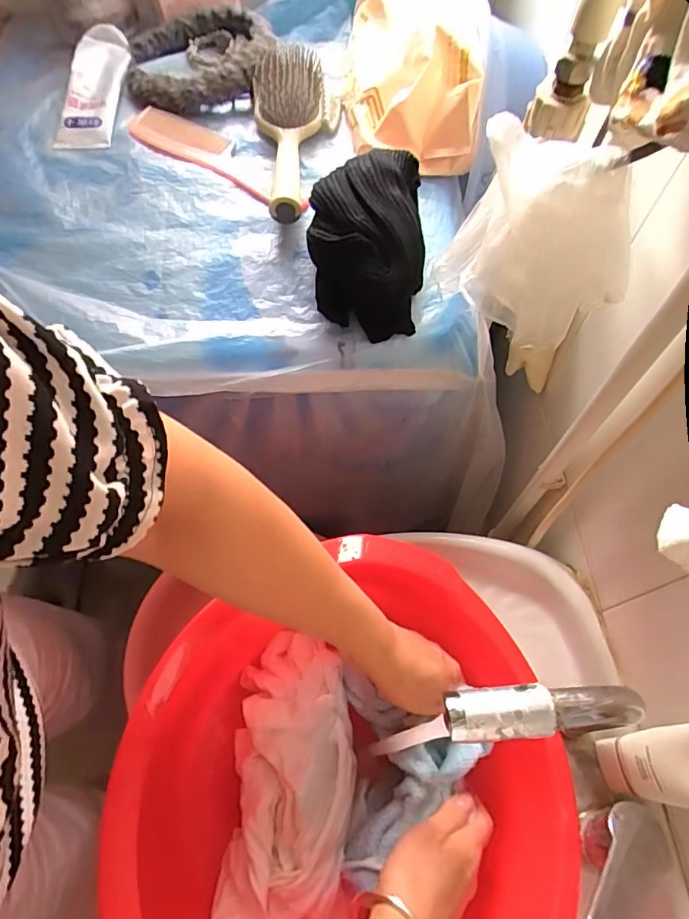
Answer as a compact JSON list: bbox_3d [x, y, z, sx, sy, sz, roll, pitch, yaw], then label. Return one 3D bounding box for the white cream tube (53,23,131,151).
[{"bbox_3d":[-0.265,-0.395,0.542,0.054,0.034,0.161,1,63,-1],"label":"white cream tube"}]

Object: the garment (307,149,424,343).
[{"bbox_3d":[0.018,-0.191,0.444,0.095,0.078,0.131,-2,63,-2],"label":"garment"}]

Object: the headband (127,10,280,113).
[{"bbox_3d":[-0.157,-0.435,0.554,0.155,0.041,0.137,-6,63,-4],"label":"headband"}]

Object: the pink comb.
[{"bbox_3d":[-0.124,-0.300,0.510,0.221,0.014,0.048,29,66,13],"label":"pink comb"}]

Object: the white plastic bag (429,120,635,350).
[{"bbox_3d":[0.132,-0.155,0.361,0.122,0.114,0.068,38,68,16],"label":"white plastic bag"}]

